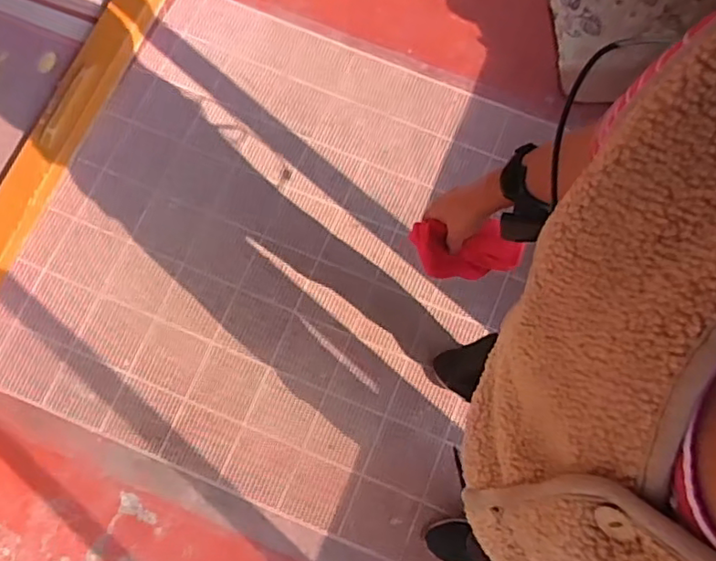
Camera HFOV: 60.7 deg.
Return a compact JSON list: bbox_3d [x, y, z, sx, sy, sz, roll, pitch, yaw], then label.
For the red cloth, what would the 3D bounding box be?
[{"bbox_3d":[0.146,-0.039,0.838,0.149,0.105,0.053,12,77,5],"label":"red cloth"}]

